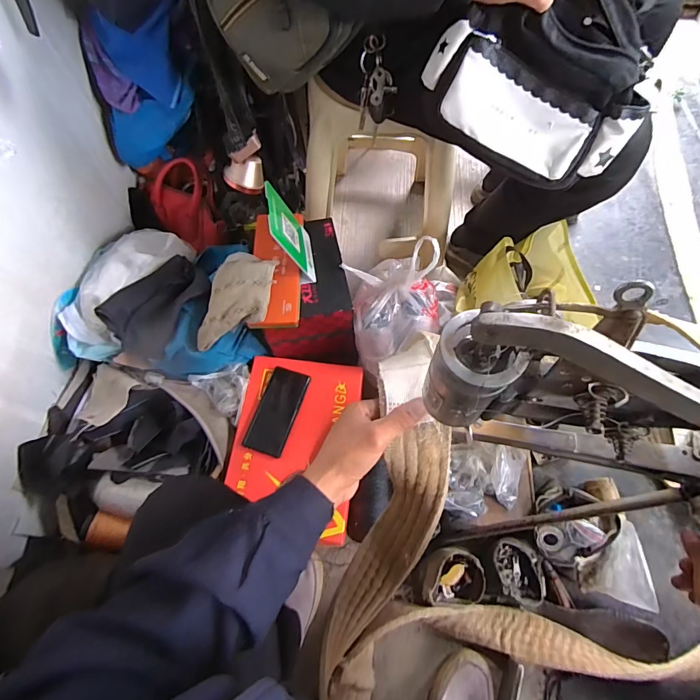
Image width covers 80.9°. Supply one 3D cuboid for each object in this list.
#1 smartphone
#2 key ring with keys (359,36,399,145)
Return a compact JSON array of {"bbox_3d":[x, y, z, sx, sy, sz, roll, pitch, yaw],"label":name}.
[{"bbox_3d":[-0.133,0.109,0.753,0.073,0.009,0.160,16,66,8],"label":"smartphone"},{"bbox_3d":[0.037,-0.351,0.561,0.047,0.123,0.027,-1,42,1],"label":"key ring with keys"}]

